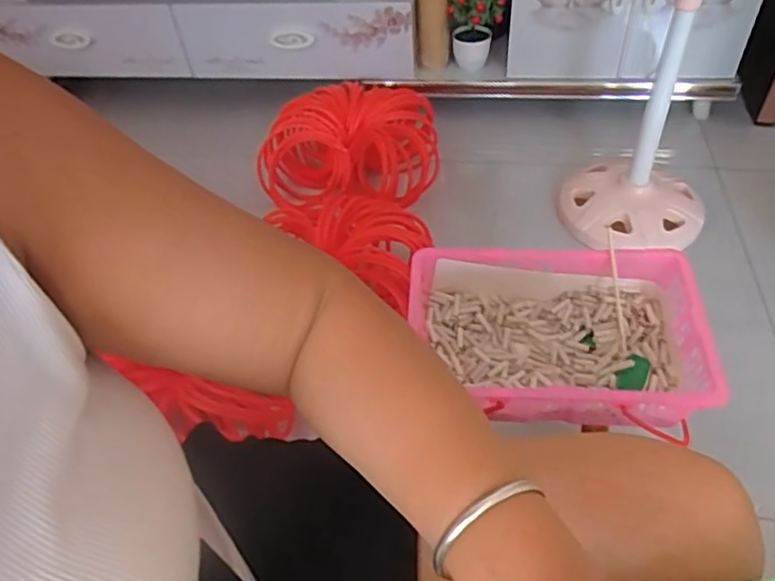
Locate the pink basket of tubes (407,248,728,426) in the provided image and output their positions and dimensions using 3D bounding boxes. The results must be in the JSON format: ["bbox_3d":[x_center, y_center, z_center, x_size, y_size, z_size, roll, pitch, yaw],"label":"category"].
[{"bbox_3d":[0.191,0.056,0.690,0.320,0.099,0.202,0,48,6],"label":"pink basket of tubes"}]

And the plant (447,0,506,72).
[{"bbox_3d":[0.193,-0.598,1.306,0.118,0.229,0.094,-2,48,4],"label":"plant"}]

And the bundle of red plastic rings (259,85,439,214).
[{"bbox_3d":[-0.072,-0.326,1.344,0.392,0.205,0.223,10,50,14],"label":"bundle of red plastic rings"}]

